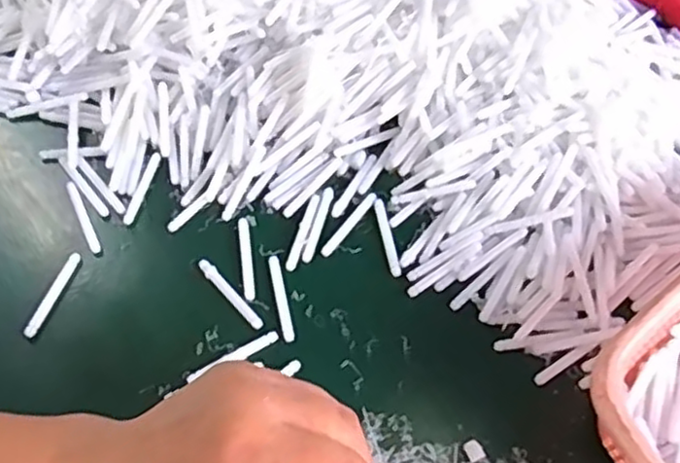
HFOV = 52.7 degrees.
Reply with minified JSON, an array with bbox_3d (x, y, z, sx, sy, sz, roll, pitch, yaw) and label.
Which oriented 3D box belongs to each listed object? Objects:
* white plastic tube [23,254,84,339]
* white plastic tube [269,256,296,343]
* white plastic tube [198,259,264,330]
[{"bbox_3d":[-0.179,0.039,0.431,0.008,0.004,0.059,18,61,8],"label":"white plastic tube"},{"bbox_3d":[-0.038,0.042,0.440,0.008,0.004,0.061,-11,62,-8],"label":"white plastic tube"},{"bbox_3d":[-0.069,0.040,0.438,0.008,0.007,0.059,-38,69,-22],"label":"white plastic tube"}]

